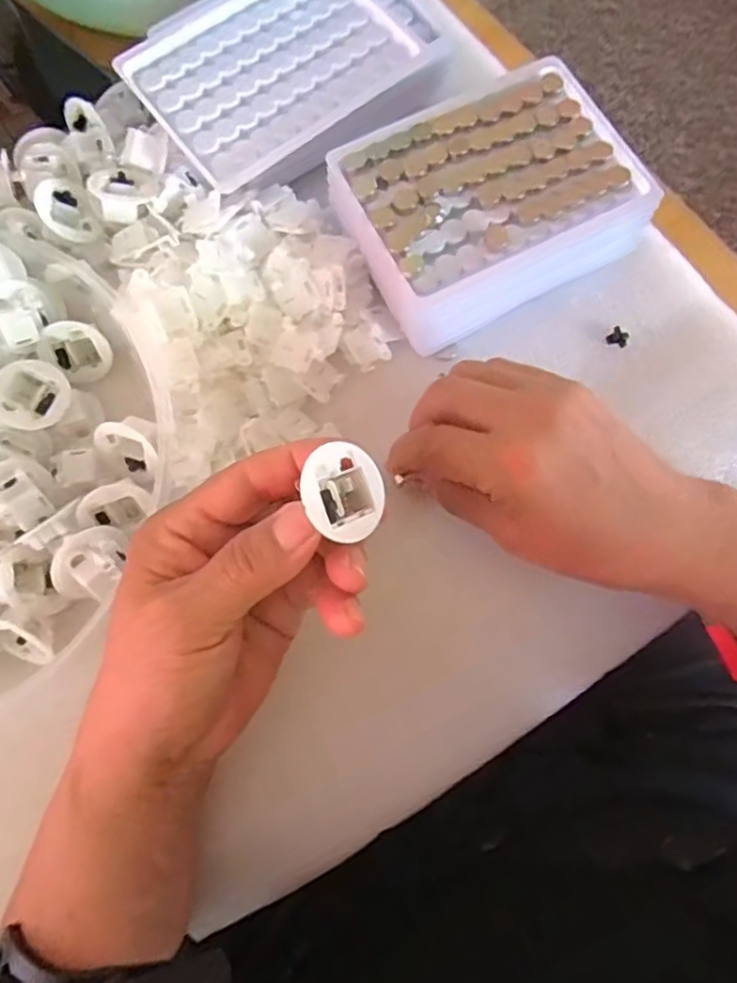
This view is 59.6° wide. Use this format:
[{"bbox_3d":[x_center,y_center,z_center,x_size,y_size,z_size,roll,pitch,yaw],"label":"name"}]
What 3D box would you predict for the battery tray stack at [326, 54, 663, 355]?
[{"bbox_3d":[0.056,-0.143,0.317,0.129,0.038,0.103,-28,77,-6],"label":"battery tray stack"}]

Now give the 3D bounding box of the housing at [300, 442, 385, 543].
[{"bbox_3d":[-0.010,0.001,0.217,0.030,0.012,0.030,10,73,-35],"label":"housing"}]

